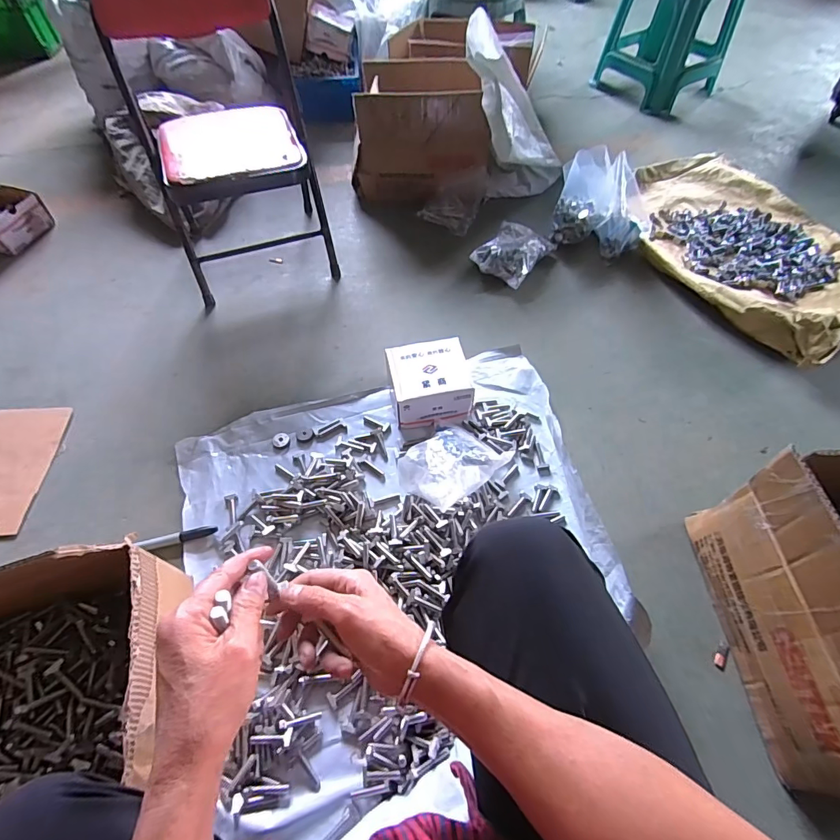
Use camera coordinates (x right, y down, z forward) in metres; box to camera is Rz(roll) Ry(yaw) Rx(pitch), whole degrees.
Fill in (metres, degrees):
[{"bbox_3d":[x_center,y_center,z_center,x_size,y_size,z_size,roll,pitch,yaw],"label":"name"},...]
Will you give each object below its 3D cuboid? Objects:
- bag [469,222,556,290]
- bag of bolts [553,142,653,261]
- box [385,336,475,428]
[{"bbox_3d":[0.230,-0.417,1.101,0.138,0.062,0.193,31,61,20],"label":"bag"},{"bbox_3d":[0.461,-0.530,1.096,0.241,0.184,0.145,10,56,7],"label":"bag of bolts"},{"bbox_3d":[0.017,-0.066,0.856,0.145,0.099,0.144,-8,56,-5],"label":"box"}]

